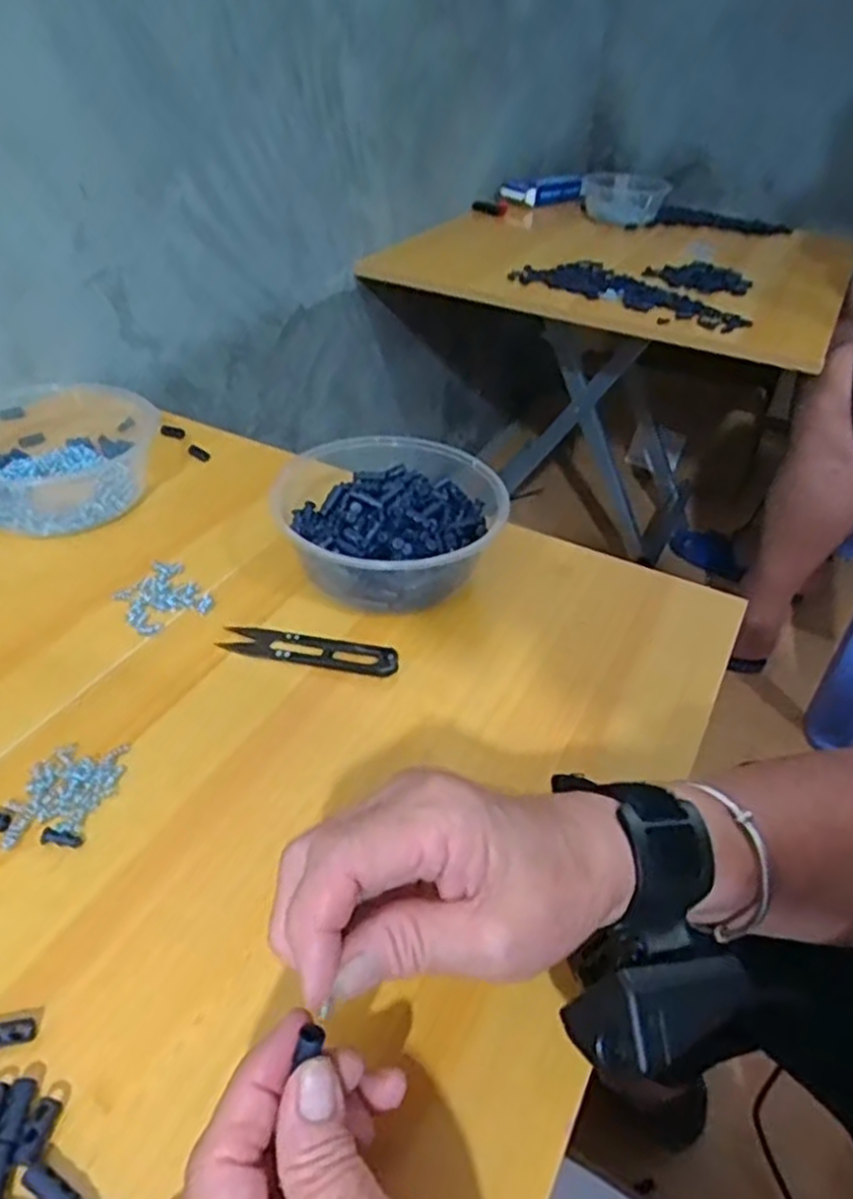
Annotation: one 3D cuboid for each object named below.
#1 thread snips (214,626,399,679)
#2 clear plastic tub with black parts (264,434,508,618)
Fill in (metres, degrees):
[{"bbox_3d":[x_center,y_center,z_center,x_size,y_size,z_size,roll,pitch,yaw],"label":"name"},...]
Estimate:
[{"bbox_3d":[-0.066,0.027,0.432,0.101,0.009,0.024,9,40,5],"label":"thread snips"},{"bbox_3d":[-0.025,-0.042,0.480,0.134,0.064,0.132,3,40,-2],"label":"clear plastic tub with black parts"}]

